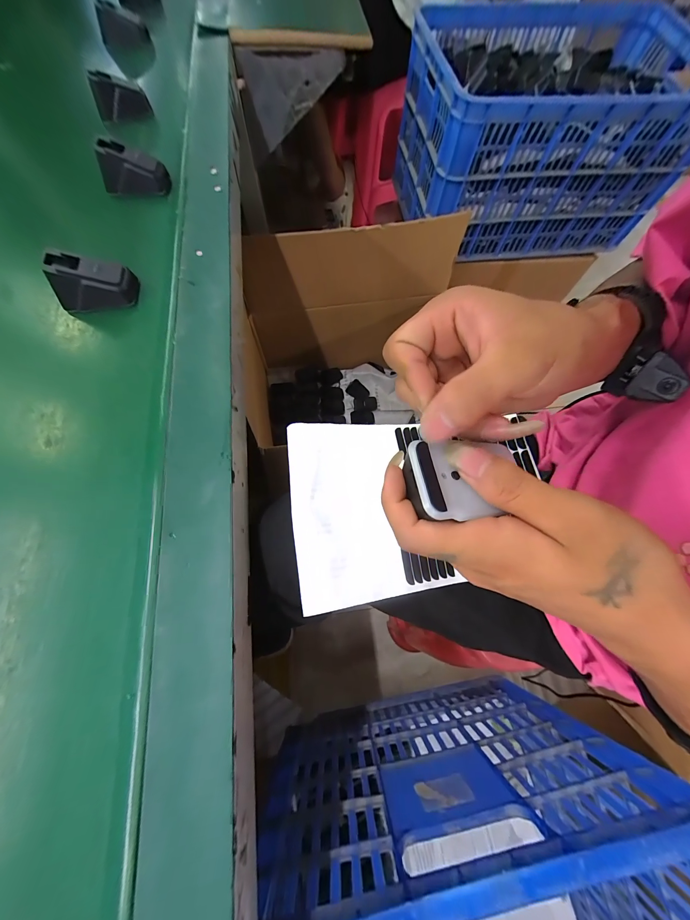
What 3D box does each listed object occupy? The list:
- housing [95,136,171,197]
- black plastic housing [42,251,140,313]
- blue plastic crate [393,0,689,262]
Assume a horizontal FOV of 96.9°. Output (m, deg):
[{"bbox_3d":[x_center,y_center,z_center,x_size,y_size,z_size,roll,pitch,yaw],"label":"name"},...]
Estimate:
[{"bbox_3d":[-0.255,-0.349,0.366,0.070,0.040,0.034,-10,71,-5],"label":"housing"},{"bbox_3d":[-0.248,-0.176,0.300,0.070,0.039,0.035,-12,71,-6],"label":"black plastic housing"},{"bbox_3d":[0.464,-0.790,0.753,0.607,0.284,0.427,-9,70,-5],"label":"blue plastic crate"}]

